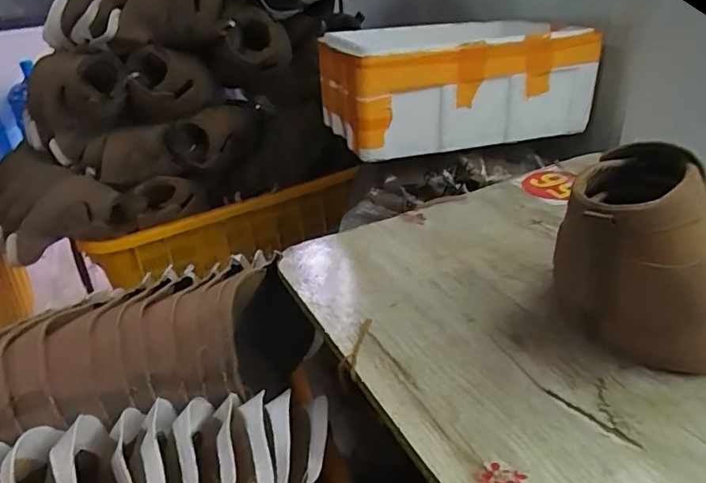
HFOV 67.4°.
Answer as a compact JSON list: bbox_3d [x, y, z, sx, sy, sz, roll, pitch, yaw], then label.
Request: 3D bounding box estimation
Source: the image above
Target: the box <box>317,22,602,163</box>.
[{"bbox_3d":[0.158,-0.286,0.930,0.400,0.160,0.331,-11,30,-11],"label":"box"}]

